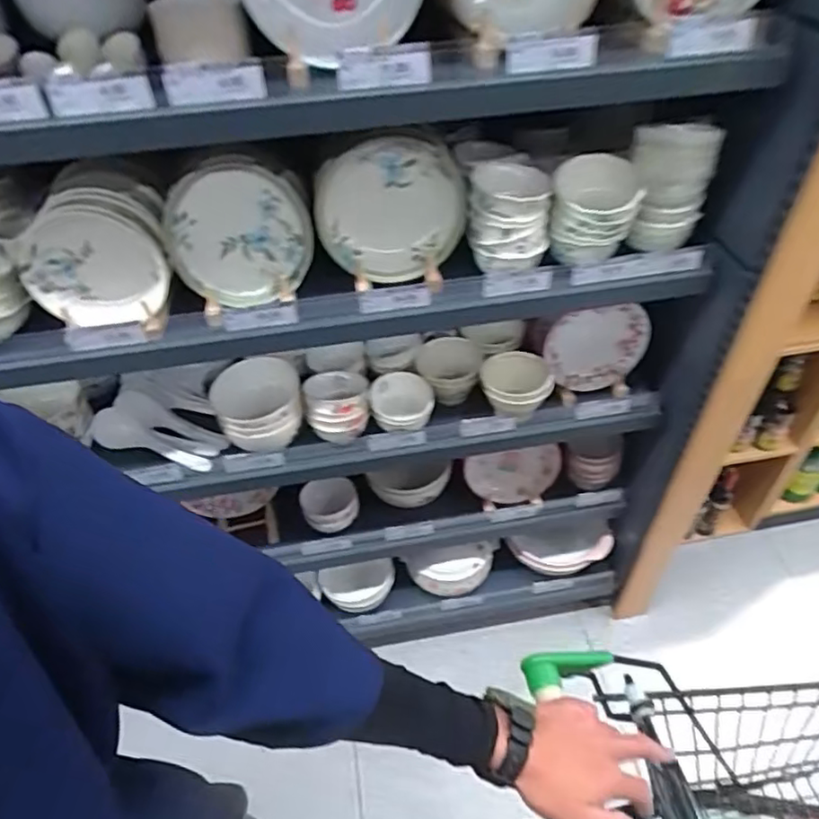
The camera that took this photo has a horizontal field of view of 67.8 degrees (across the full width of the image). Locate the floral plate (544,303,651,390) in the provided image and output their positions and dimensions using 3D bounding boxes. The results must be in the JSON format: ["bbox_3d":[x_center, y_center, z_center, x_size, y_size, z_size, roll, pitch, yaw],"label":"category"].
[{"bbox_3d":[0.370,-0.117,1.191,0.199,0.159,0.022,-15,21,7],"label":"floral plate"}]

